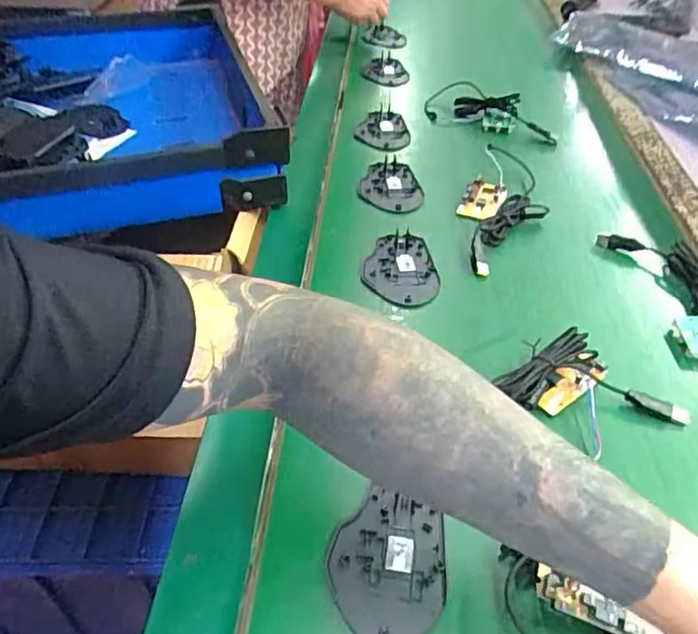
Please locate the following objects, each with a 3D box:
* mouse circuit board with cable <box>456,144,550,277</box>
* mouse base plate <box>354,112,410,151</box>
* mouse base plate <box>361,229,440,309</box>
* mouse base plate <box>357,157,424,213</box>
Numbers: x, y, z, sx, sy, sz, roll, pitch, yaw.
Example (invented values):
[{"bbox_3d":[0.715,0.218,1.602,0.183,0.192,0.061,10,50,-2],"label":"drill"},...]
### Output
[{"bbox_3d":[0.178,-0.133,0.692,0.091,0.025,0.266,18,44,15],"label":"mouse circuit board with cable"},{"bbox_3d":[0.052,-0.260,0.844,0.074,0.008,0.109,17,43,14],"label":"mouse base plate"},{"bbox_3d":[0.049,-0.047,0.605,0.072,0.007,0.108,-2,42,-6],"label":"mouse base plate"},{"bbox_3d":[0.046,-0.158,0.729,0.073,0.009,0.112,-4,43,-9],"label":"mouse base plate"}]

